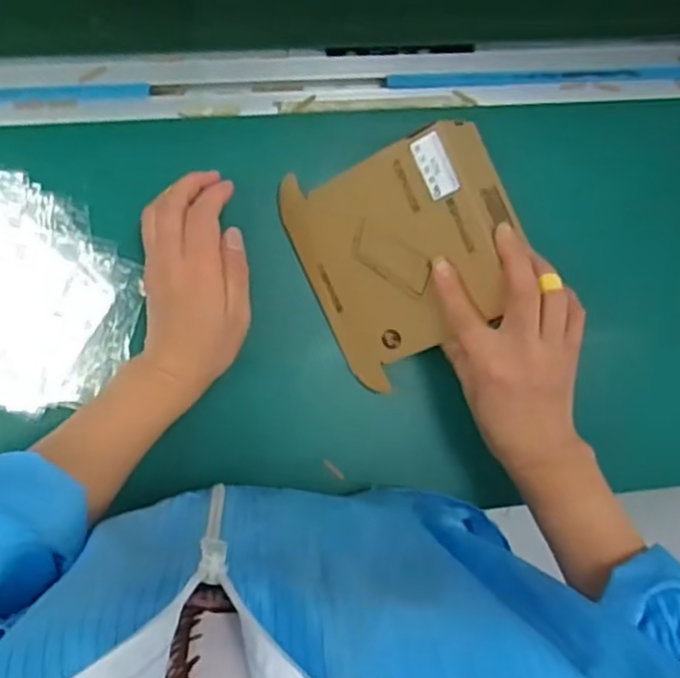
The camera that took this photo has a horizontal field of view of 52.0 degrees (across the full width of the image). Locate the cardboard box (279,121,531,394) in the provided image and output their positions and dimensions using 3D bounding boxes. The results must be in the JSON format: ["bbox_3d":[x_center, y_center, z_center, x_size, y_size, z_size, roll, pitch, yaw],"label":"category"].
[{"bbox_3d":[0.052,-0.063,0.492,0.138,0.069,0.153,-24,95,27],"label":"cardboard box"}]

